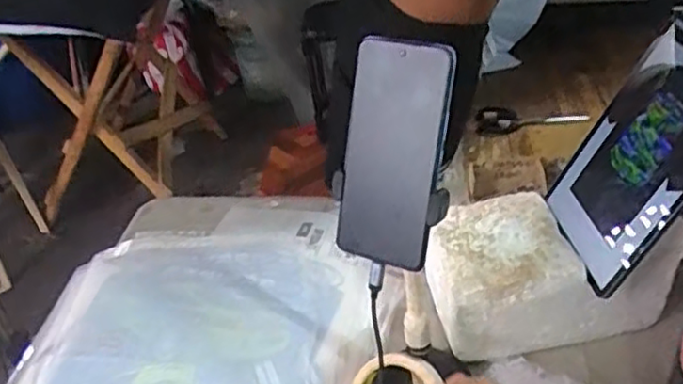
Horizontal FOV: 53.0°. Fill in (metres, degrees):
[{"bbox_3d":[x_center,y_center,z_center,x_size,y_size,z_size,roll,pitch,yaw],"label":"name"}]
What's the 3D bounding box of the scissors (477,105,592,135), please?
[{"bbox_3d":[0.315,-0.118,1.130,0.178,0.017,0.078,1,38,9],"label":"scissors"}]

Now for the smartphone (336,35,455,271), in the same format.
[{"bbox_3d":[0.036,-0.028,0.503,0.072,0.164,0.015,13,16,21],"label":"smartphone"}]

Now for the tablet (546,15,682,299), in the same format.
[{"bbox_3d":[0.289,-0.037,0.659,0.013,0.238,0.150,17,32,-19],"label":"tablet"}]

